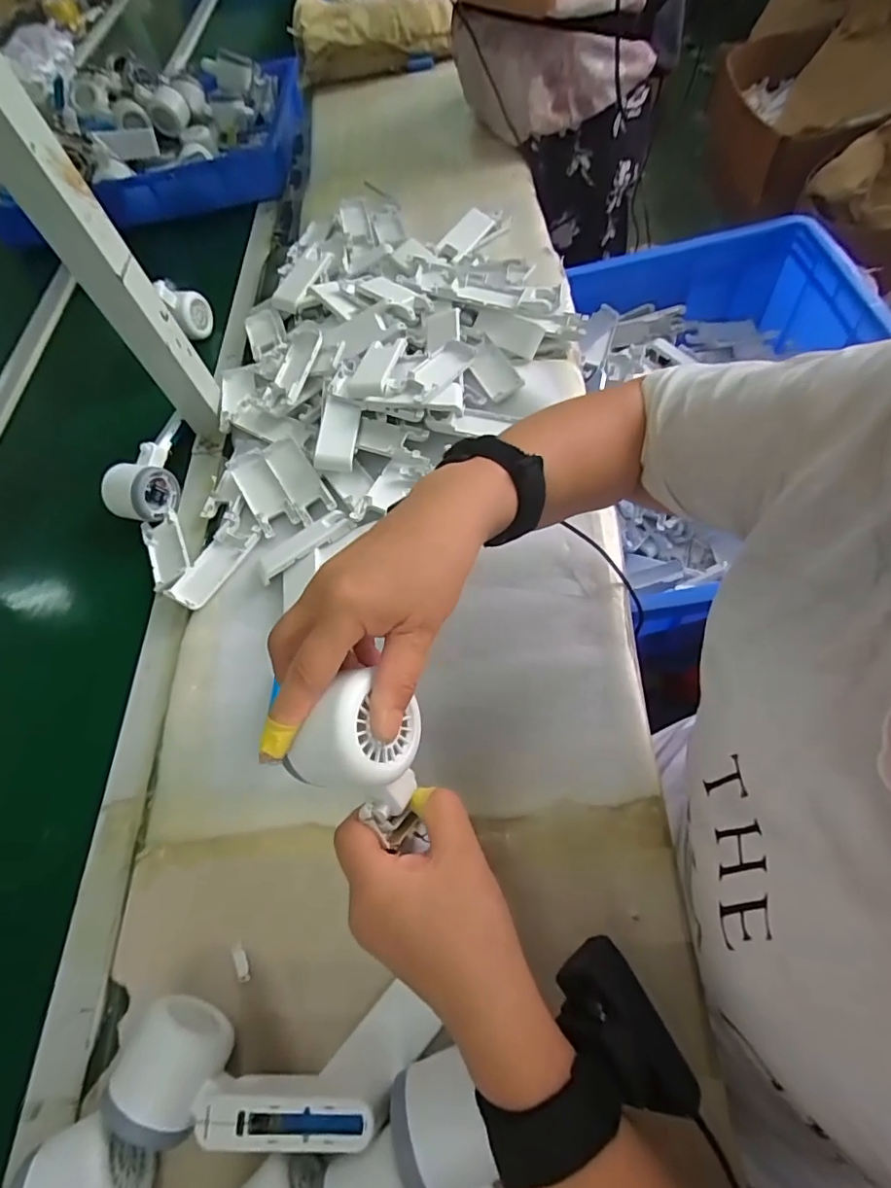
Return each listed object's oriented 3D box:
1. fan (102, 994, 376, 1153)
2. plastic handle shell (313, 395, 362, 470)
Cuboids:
[{"bbox_3d":[-0.121,0.311,0.335,0.163,0.064,0.058,12,66,14],"label":"fan"},{"bbox_3d":[-0.113,-0.171,0.575,0.041,0.020,0.083,6,78,6],"label":"plastic handle shell"}]

